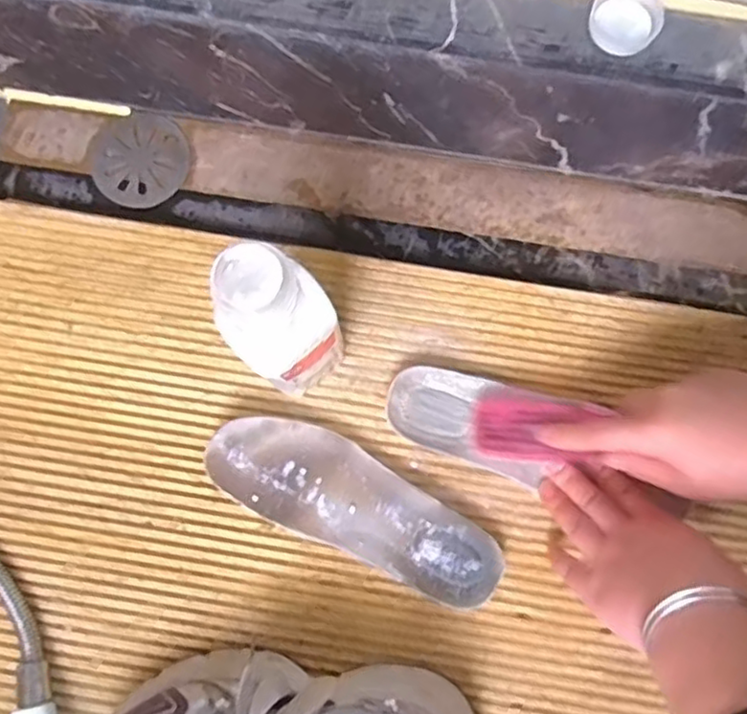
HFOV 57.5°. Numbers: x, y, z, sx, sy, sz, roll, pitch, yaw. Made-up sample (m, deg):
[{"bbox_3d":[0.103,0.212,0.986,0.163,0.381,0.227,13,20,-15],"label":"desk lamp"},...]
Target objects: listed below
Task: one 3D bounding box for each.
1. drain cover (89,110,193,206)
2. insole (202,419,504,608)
[{"bbox_3d":[-0.191,-0.161,0.552,0.079,0.010,0.076,19,81,3],"label":"drain cover"},{"bbox_3d":[-0.011,0.105,0.487,0.216,0.025,0.071,25,81,4],"label":"insole"}]

